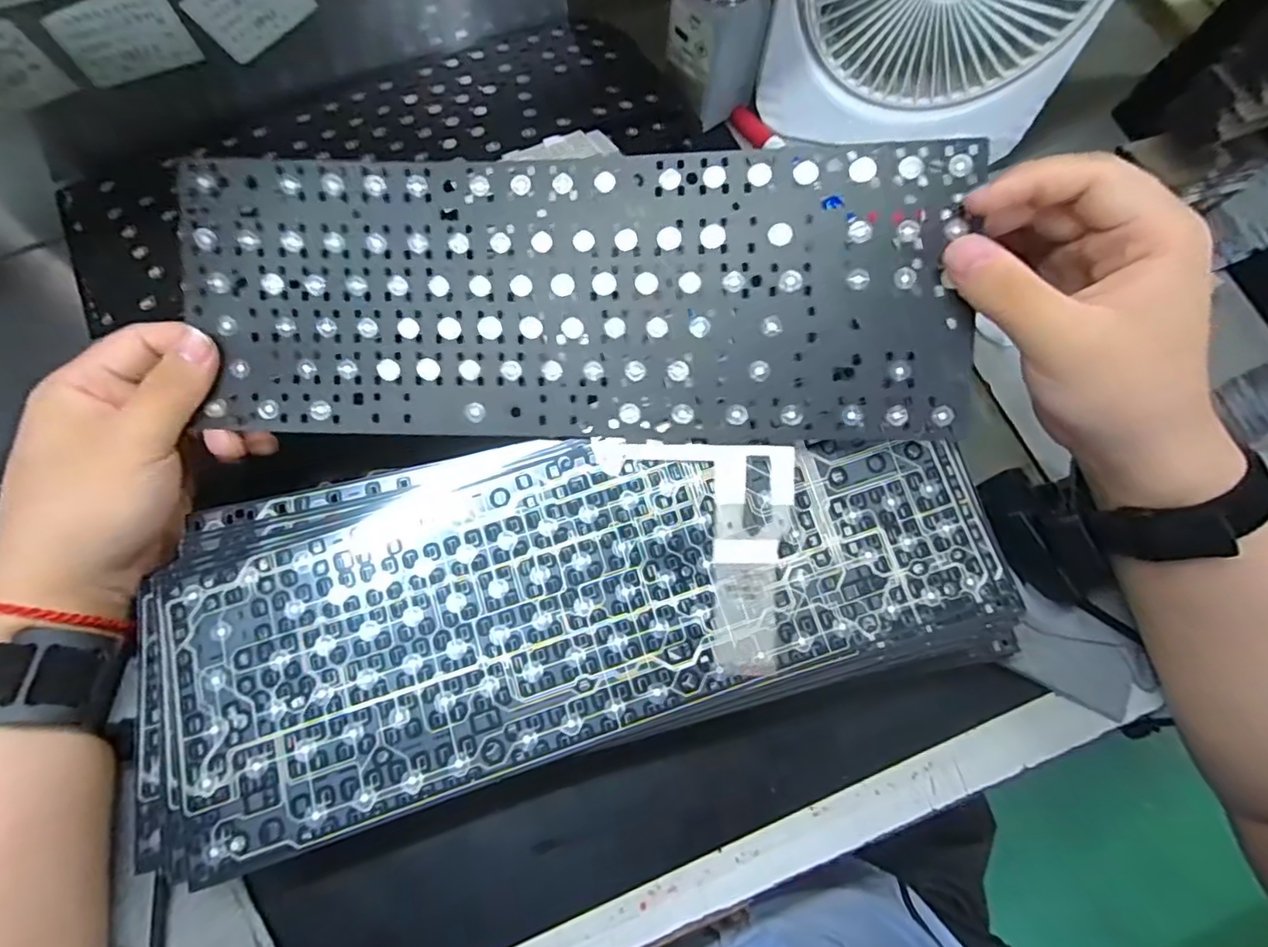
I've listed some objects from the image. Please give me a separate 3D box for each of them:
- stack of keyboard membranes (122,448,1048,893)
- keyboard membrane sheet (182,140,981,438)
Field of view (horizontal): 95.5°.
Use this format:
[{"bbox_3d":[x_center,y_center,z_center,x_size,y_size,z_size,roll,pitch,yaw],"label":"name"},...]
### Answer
[{"bbox_3d":[-0.027,0.050,0.251,0.366,0.034,0.140,-13,69,-7],"label":"stack of keyboard membranes"},{"bbox_3d":[-0.030,-0.078,0.253,0.330,0.010,0.117,1,95,5],"label":"keyboard membrane sheet"}]

